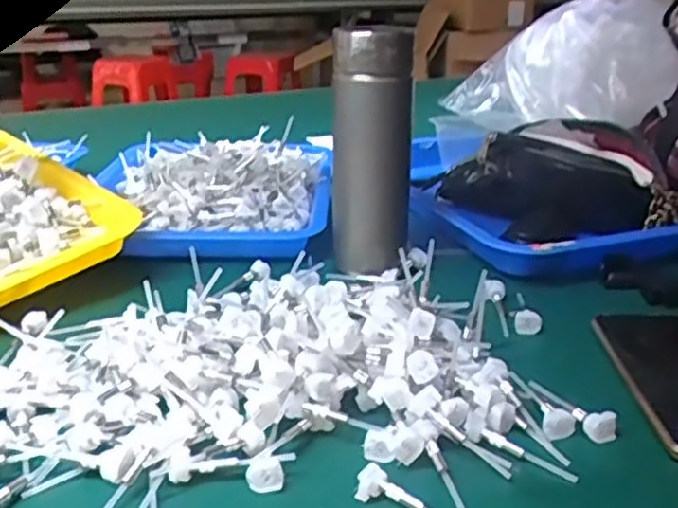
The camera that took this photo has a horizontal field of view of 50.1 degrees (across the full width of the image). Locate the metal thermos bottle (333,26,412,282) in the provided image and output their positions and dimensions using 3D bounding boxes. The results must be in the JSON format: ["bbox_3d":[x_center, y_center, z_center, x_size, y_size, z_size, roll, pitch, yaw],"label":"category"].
[{"bbox_3d":[0.030,-0.085,0.602,0.063,0.187,0.055,-5,24,-13],"label":"metal thermos bottle"}]

